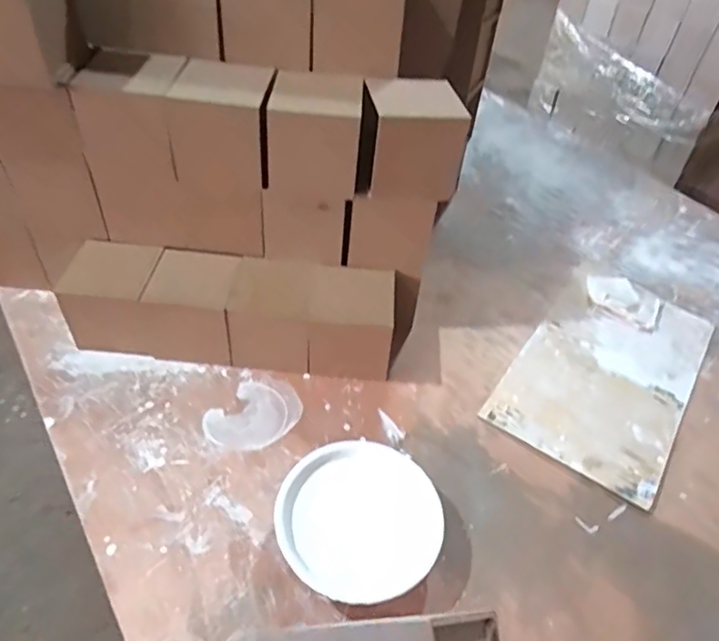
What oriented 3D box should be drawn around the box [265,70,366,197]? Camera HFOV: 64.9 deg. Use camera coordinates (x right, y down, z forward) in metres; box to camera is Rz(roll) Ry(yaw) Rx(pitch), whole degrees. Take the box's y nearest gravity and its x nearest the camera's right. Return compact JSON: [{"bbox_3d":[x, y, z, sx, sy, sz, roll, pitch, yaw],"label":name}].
[{"bbox_3d":[-0.056,-0.235,0.713,0.118,0.117,0.113,-1,45,-8],"label":"box"}]

